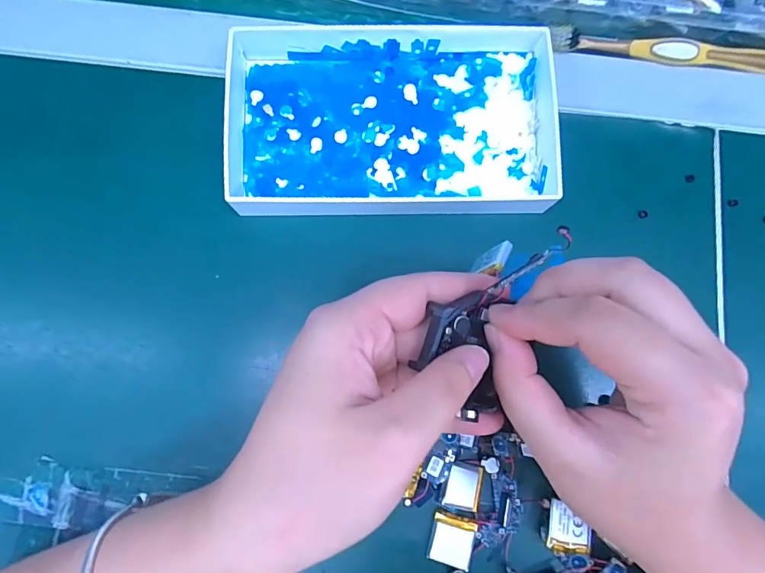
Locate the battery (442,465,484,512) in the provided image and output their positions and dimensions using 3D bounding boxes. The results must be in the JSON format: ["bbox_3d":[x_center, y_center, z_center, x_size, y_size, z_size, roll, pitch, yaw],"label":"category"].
[{"bbox_3d":[0.041,0.102,0.232,0.020,0.007,0.021,7,78,0],"label":"battery"}]

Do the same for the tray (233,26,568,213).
[{"bbox_3d":[0.006,-0.093,0.259,0.187,0.023,0.104,-1,78,-2],"label":"tray"}]

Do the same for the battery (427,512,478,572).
[{"bbox_3d":[0.035,0.128,0.229,0.022,0.004,0.022,14,78,1],"label":"battery"}]

